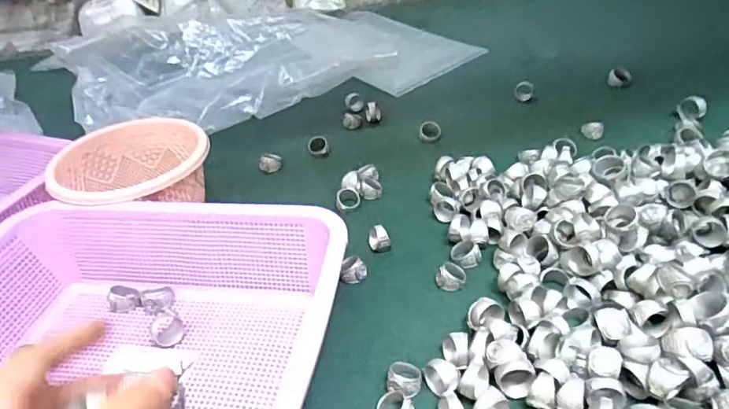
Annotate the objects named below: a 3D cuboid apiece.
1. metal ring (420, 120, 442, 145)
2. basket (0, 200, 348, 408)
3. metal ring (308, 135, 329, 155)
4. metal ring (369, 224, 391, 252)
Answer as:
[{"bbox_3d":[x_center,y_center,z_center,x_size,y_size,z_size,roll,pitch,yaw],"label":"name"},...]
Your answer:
[{"bbox_3d":[0.084,-0.093,0.641,0.027,0.019,0.027,-2,39,2],"label":"metal ring"},{"bbox_3d":[-0.175,0.089,0.374,0.307,0.077,0.218,1,38,10],"label":"basket"},{"bbox_3d":[-0.058,-0.074,0.641,0.024,0.021,0.024,-4,38,3],"label":"metal ring"},{"bbox_3d":[0.015,0.033,0.482,0.020,0.026,0.019,-4,38,3],"label":"metal ring"}]

